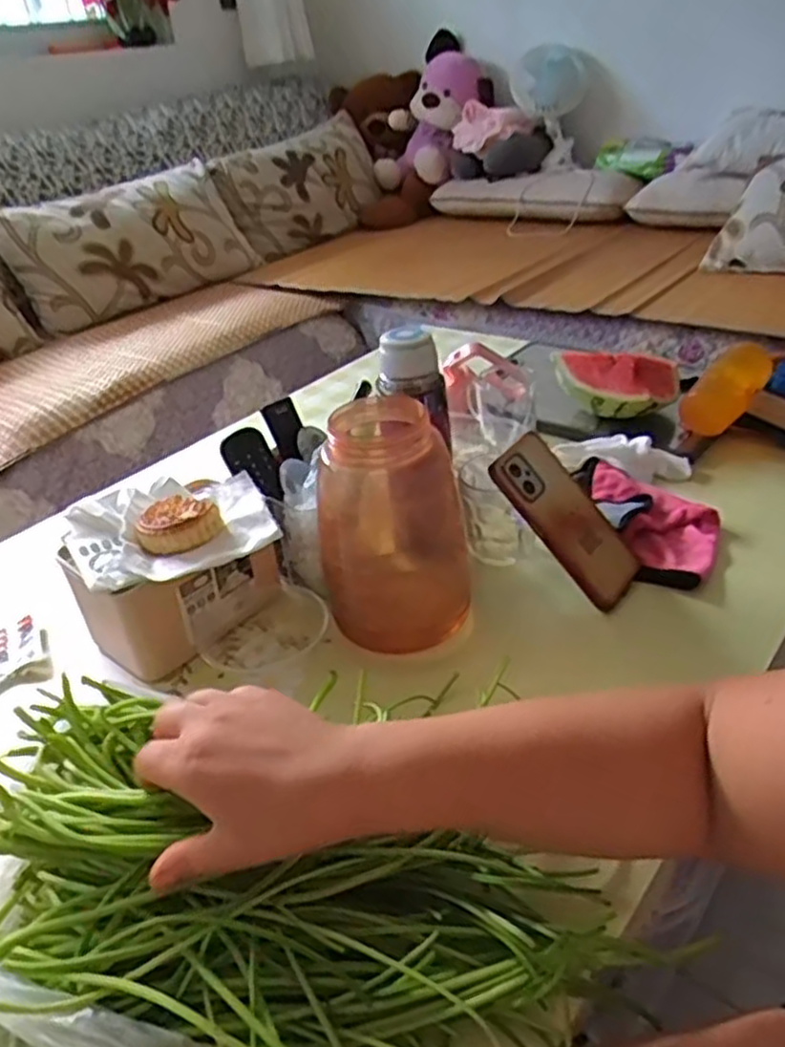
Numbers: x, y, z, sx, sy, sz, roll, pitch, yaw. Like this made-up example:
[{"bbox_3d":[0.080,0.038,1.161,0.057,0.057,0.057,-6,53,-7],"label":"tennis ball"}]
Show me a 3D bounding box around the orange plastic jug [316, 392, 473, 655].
[{"bbox_3d":[0.000,-0.006,0.625,0.113,0.173,0.123,-6,32,3],"label":"orange plastic jug"}]

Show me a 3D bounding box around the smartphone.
[{"bbox_3d":[0.156,-0.006,0.661,0.072,0.159,0.015,-41,3,-31],"label":"smartphone"}]

